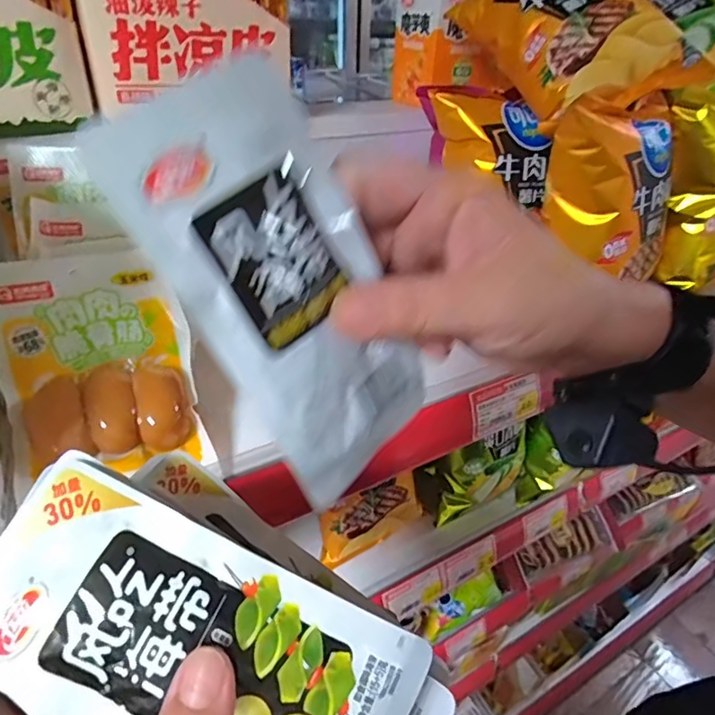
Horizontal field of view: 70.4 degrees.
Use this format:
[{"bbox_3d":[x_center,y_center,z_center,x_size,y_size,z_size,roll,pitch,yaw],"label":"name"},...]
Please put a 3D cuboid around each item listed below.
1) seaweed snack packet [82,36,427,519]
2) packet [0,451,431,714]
[{"bbox_3d":[-0.018,-0.019,0.173,0.068,0.146,0.007,-42,32,-26],"label":"seaweed snack packet"},{"bbox_3d":[-0.053,0.099,0.169,0.150,0.011,0.072,29,69,-1],"label":"packet"}]

